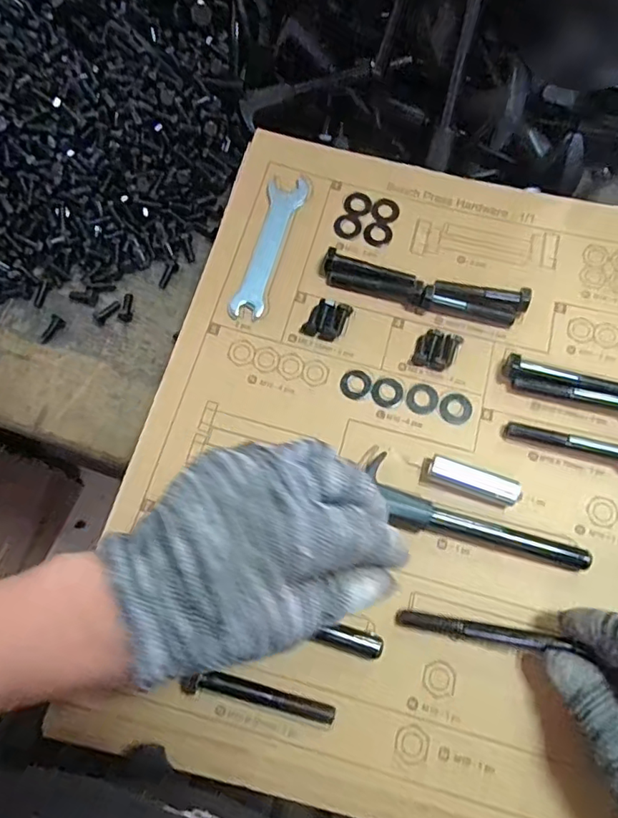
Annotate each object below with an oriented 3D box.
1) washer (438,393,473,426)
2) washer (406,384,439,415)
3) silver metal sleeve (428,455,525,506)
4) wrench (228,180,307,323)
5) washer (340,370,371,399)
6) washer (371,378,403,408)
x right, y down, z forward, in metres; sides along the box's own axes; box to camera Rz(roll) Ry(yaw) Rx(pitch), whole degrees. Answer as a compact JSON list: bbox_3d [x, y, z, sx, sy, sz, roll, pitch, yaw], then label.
[{"bbox_3d":[0.090,-0.001,0.334,0.019,0.004,0.020,0,73,1],"label":"washer"},{"bbox_3d":[0.070,-0.007,0.336,0.019,0.004,0.019,0,73,1],"label":"washer"},{"bbox_3d":[0.094,0.040,0.314,0.050,0.014,0.014,20,74,7],"label":"silver metal sleeve"},{"bbox_3d":[-0.026,-0.110,0.367,0.025,0.008,0.112,13,73,5],"label":"wrench"},{"bbox_3d":[0.029,-0.016,0.339,0.018,0.004,0.019,0,73,1],"label":"washer"},{"bbox_3d":[0.049,-0.011,0.338,0.019,0.004,0.019,0,73,1],"label":"washer"}]

